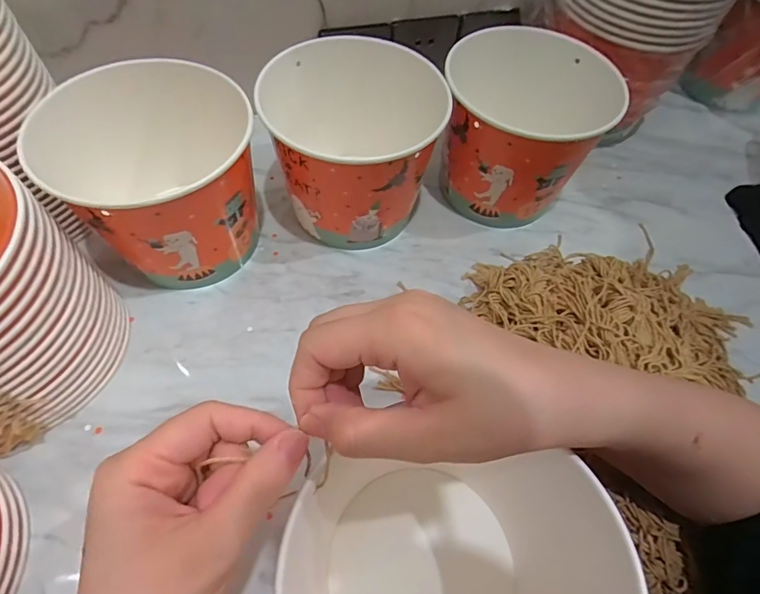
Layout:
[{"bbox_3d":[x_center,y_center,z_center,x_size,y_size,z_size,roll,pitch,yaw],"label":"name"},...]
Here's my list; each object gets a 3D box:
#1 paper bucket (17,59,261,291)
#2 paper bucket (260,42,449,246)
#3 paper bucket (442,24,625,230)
[{"bbox_3d":[-0.183,-0.101,0.394,0.152,0.129,0.159,36,63,16],"label":"paper bucket"},{"bbox_3d":[-0.022,-0.138,0.429,0.148,0.133,0.150,2,60,-3],"label":"paper bucket"},{"bbox_3d":[0.141,-0.176,0.462,0.161,0.134,0.179,9,59,1],"label":"paper bucket"}]

